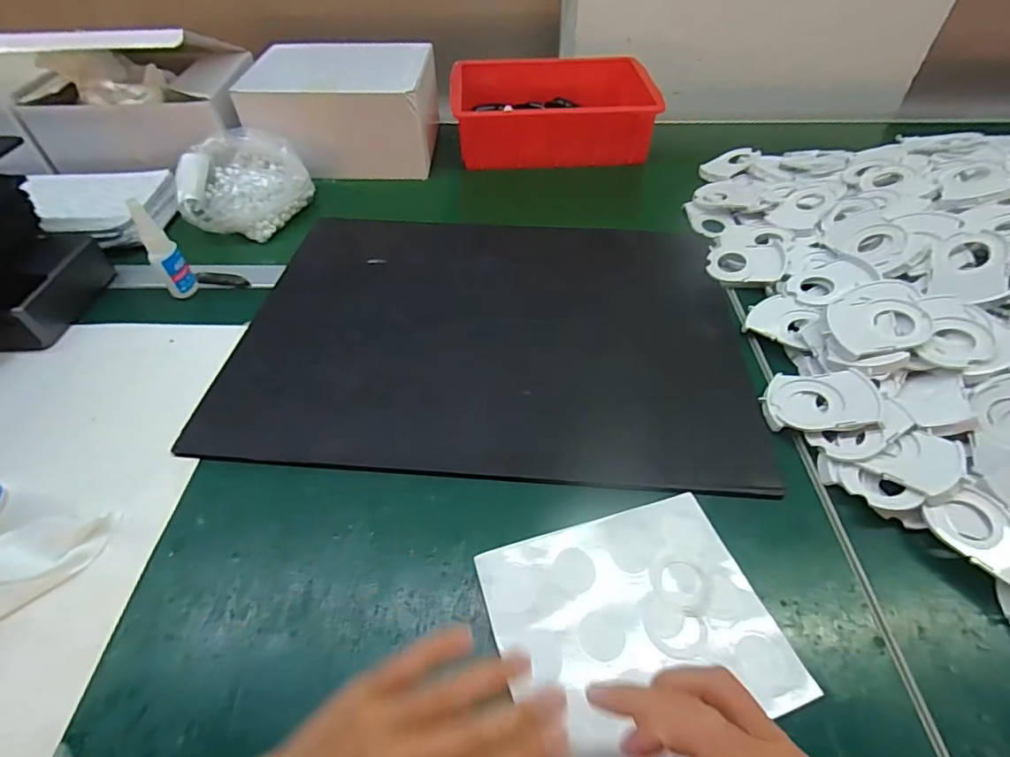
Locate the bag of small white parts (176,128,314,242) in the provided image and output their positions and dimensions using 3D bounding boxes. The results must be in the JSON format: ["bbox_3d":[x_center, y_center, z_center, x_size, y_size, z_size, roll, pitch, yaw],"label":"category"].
[{"bbox_3d":[-0.334,-0.247,0.644,0.121,0.072,0.163,20,50,16],"label":"bag of small white parts"}]

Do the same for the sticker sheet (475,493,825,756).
[{"bbox_3d":[0.083,0.154,0.322,0.170,0.009,0.141,-12,52,-13],"label":"sticker sheet"}]

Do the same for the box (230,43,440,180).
[{"bbox_3d":[-0.224,-0.390,0.734,0.240,0.121,0.176,5,48,4],"label":"box"}]

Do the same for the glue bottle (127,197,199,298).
[{"bbox_3d":[-0.353,-0.130,0.525,0.027,0.112,0.026,-26,53,-23],"label":"glue bottle"}]

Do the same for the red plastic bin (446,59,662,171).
[{"bbox_3d":[0.070,-0.406,0.758,0.294,0.076,0.207,-6,48,-7],"label":"red plastic bin"}]

